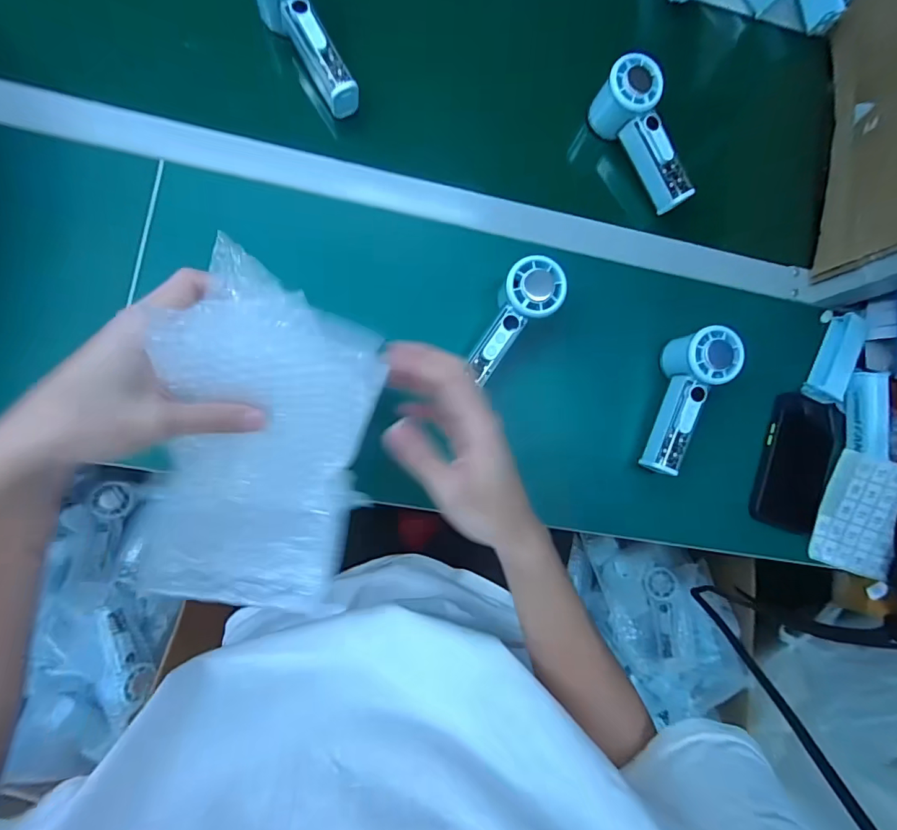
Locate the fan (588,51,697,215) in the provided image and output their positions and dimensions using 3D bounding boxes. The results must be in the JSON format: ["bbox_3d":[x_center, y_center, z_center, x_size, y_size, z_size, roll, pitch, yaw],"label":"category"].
[{"bbox_3d":[0.219,-0.299,0.491,0.044,0.060,0.148,-35,90,-9],"label":"fan"}]

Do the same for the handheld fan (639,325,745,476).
[{"bbox_3d":[0.244,-0.013,0.468,0.060,0.055,0.154,20,83,-6],"label":"handheld fan"}]

